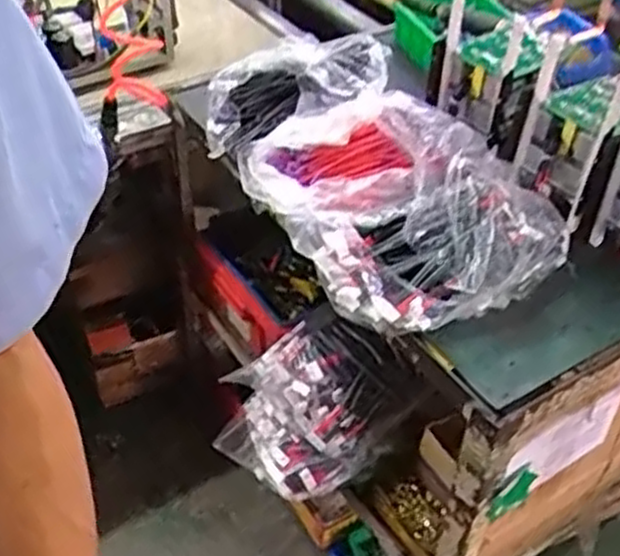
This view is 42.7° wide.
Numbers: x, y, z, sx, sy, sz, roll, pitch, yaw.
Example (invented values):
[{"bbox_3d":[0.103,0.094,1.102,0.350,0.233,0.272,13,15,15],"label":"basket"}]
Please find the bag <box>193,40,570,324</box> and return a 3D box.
[{"bbox_3d":[0.072,-0.180,1.053,0.320,0.135,0.568,-16,46,-19],"label":"bag"}]

